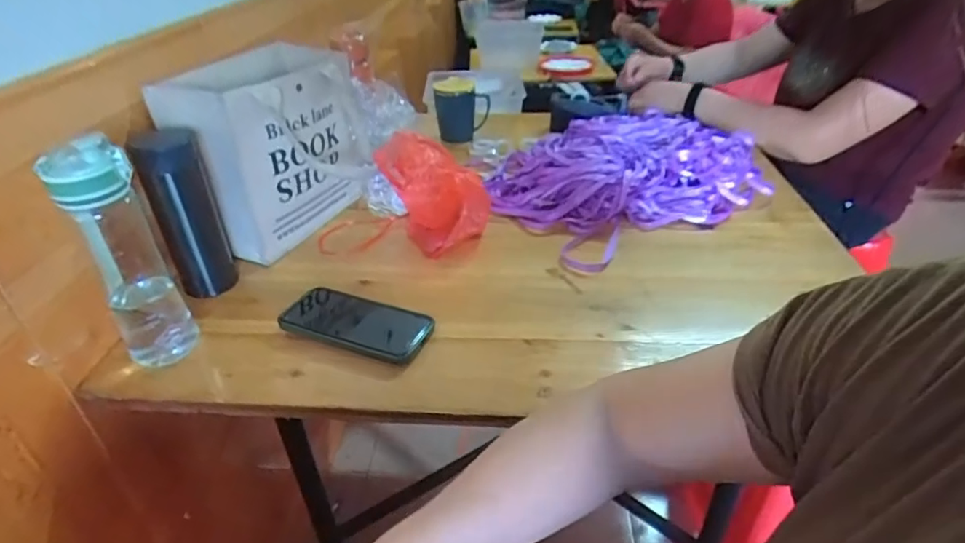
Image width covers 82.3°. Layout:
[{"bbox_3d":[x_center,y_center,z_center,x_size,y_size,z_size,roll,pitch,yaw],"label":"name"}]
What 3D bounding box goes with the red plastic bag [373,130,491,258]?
[{"bbox_3d":[-0.065,-0.109,0.746,0.094,0.137,0.135,-29,42,-34],"label":"red plastic bag"}]

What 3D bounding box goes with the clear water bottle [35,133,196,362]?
[{"bbox_3d":[-0.349,-0.012,0.546,0.067,0.237,0.061,-19,37,-22],"label":"clear water bottle"}]

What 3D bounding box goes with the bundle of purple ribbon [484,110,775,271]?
[{"bbox_3d":[0.236,-0.180,0.902,0.499,0.078,0.365,-23,40,-28],"label":"bundle of purple ribbon"}]

